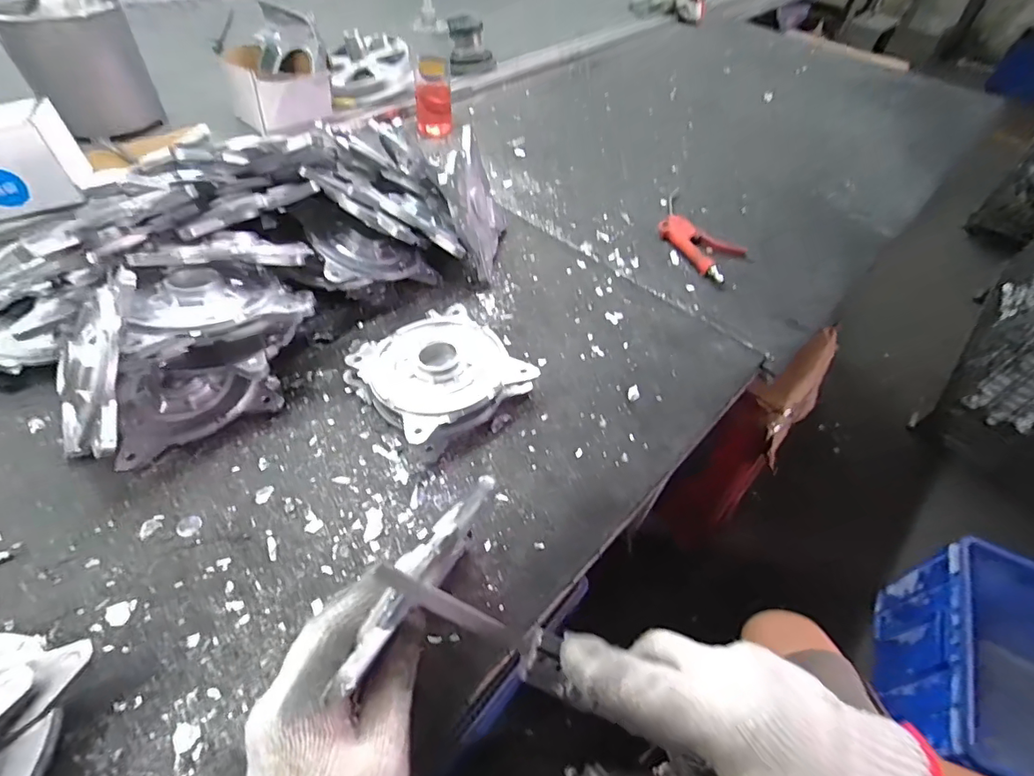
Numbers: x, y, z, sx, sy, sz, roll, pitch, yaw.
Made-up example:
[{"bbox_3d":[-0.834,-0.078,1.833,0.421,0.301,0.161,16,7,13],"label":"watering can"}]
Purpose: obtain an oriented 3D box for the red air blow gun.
[{"bbox_3d":[0.254,-0.225,0.749,0.071,0.021,0.203,-23,54,-2],"label":"red air blow gun"}]

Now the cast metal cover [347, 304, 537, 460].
[{"bbox_3d":[-0.080,-0.017,0.544,0.157,0.048,0.149,-33,60,-27],"label":"cast metal cover"}]

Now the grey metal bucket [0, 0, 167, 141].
[{"bbox_3d":[-0.686,-0.510,0.812,0.164,0.155,0.159,-33,60,-27],"label":"grey metal bucket"}]

